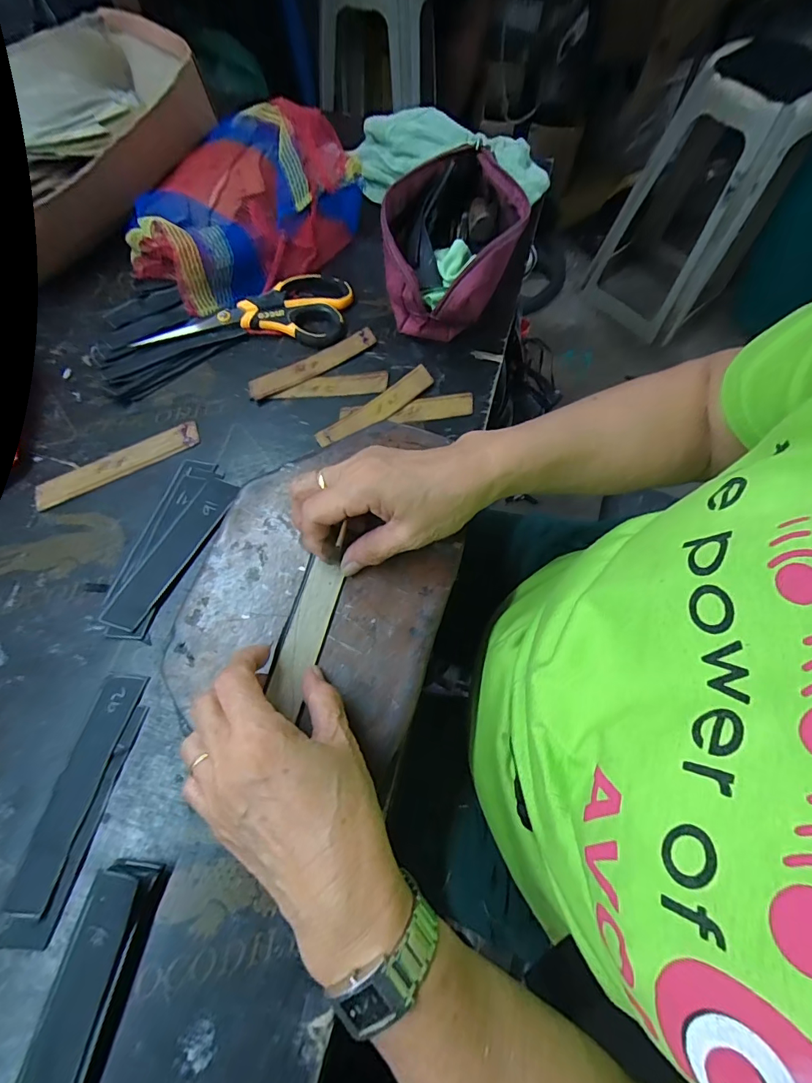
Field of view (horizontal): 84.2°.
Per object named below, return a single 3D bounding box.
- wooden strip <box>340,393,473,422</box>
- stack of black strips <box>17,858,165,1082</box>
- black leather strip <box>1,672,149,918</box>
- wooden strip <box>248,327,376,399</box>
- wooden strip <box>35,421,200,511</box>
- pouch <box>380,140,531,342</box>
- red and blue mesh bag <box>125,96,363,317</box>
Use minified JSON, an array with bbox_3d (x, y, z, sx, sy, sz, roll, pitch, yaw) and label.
[{"bbox_3d":[0.001,-0.118,0.400,0.117,0.004,0.024,-7,68,-4],"label":"wooden strip"},{"bbox_3d":[-0.174,0.253,0.236,0.034,0.016,0.139,10,68,2],"label":"stack of black strips"},{"bbox_3d":[-0.206,0.152,0.283,0.026,0.004,0.133,12,68,3],"label":"black leather strip"},{"bbox_3d":[-0.085,-0.165,0.416,0.126,0.005,0.025,-29,71,-9],"label":"wooden strip"},{"bbox_3d":[-0.239,-0.066,0.375,0.133,0.004,0.026,-27,71,-12],"label":"wooden strip"},{"bbox_3d":[0.045,-0.291,0.434,0.120,0.073,0.188,17,68,5],"label":"pouch"},{"bbox_3d":[-0.159,-0.341,0.455,0.194,0.064,0.258,19,68,6],"label":"red and blue mesh bag"}]

